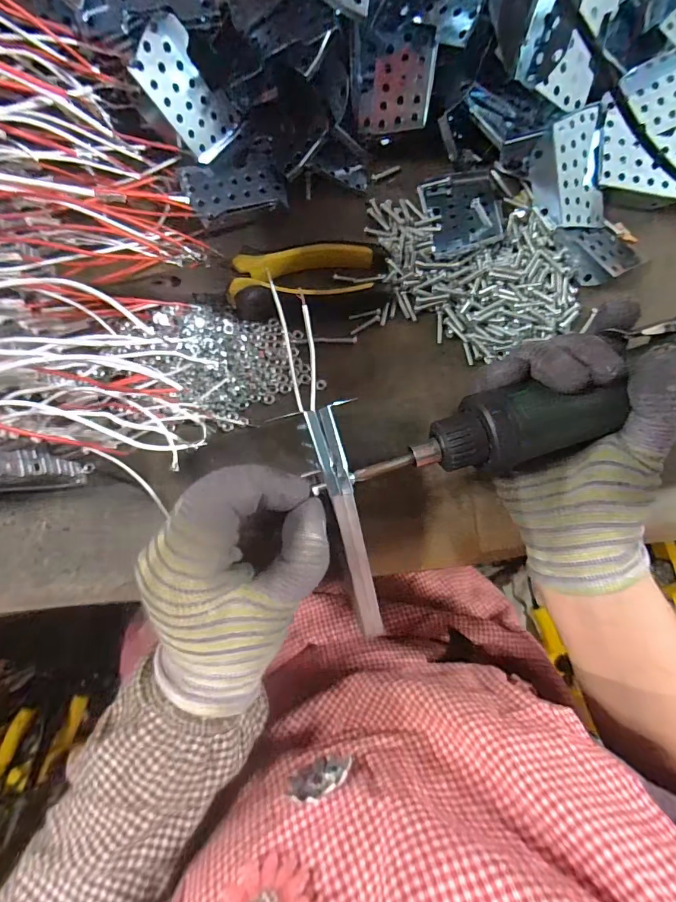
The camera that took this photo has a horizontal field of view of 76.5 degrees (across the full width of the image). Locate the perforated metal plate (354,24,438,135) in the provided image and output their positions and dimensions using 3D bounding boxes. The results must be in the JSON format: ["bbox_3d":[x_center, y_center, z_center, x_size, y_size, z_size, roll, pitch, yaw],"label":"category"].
[{"bbox_3d":[0.035,-0.234,0.271,0.048,0.004,0.053,4,112,5],"label":"perforated metal plate"}]

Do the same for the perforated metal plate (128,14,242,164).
[{"bbox_3d":[-0.090,-0.216,0.260,0.004,0.064,0.040,31,85,31],"label":"perforated metal plate"}]

